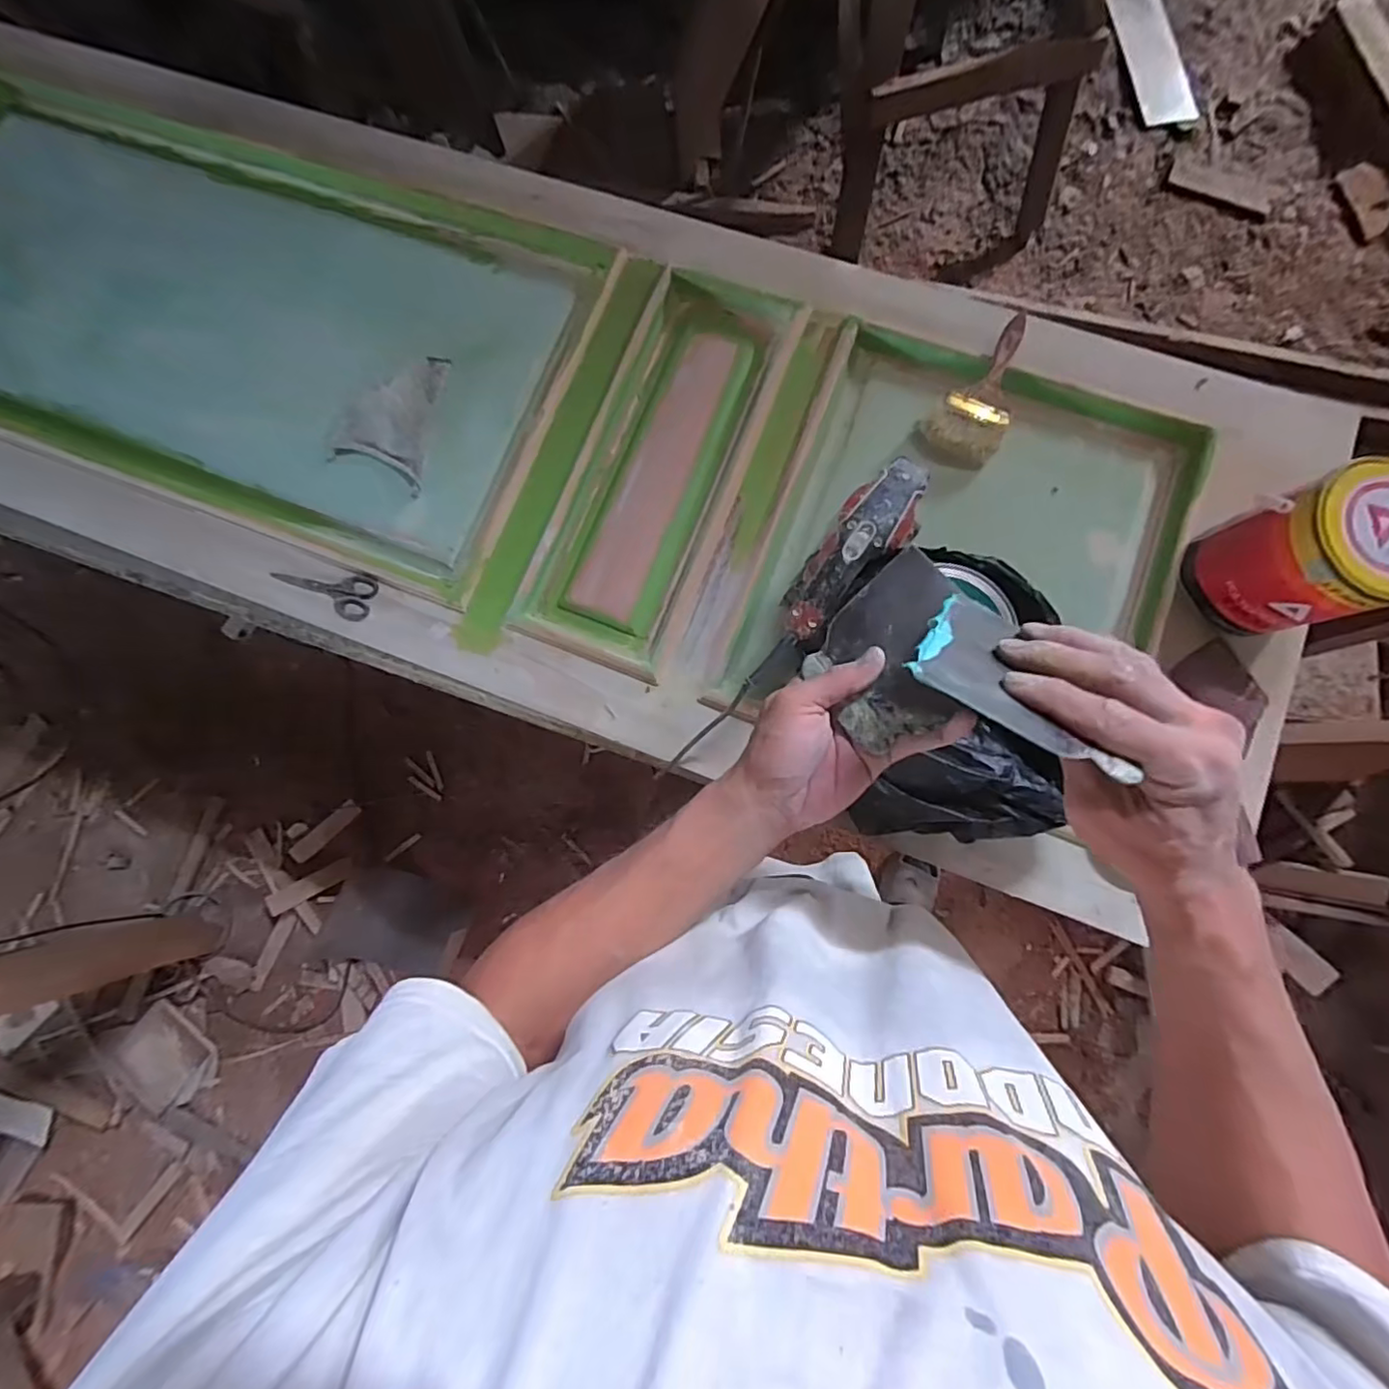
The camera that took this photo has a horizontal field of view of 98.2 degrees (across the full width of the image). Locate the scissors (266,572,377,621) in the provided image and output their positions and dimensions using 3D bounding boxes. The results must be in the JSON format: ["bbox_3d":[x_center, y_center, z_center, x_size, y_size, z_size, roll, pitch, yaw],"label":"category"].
[{"bbox_3d":[-0.502,-0.148,0.820,0.140,0.017,0.062,22,84,6],"label":"scissors"}]

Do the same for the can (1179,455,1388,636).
[{"bbox_3d":[0.684,-0.151,0.671,0.149,0.162,0.136,0,82,3],"label":"can"}]

